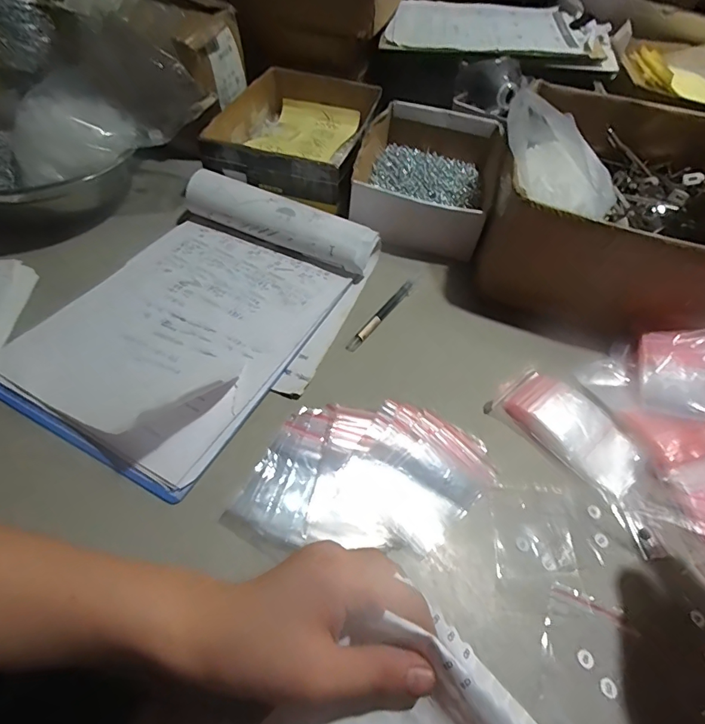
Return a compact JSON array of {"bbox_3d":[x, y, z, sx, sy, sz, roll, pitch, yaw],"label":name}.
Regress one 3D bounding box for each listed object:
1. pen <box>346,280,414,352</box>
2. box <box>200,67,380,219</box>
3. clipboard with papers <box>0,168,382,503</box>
[{"bbox_3d":[0.031,-0.050,0.457,0.011,0.006,0.115,33,55,19],"label":"pen"},{"bbox_3d":[-0.073,-0.318,0.611,0.191,0.059,0.280,12,51,3],"label":"box"},{"bbox_3d":[-0.145,-0.057,0.424,0.249,0.031,0.322,24,53,12],"label":"clipboard with papers"}]

